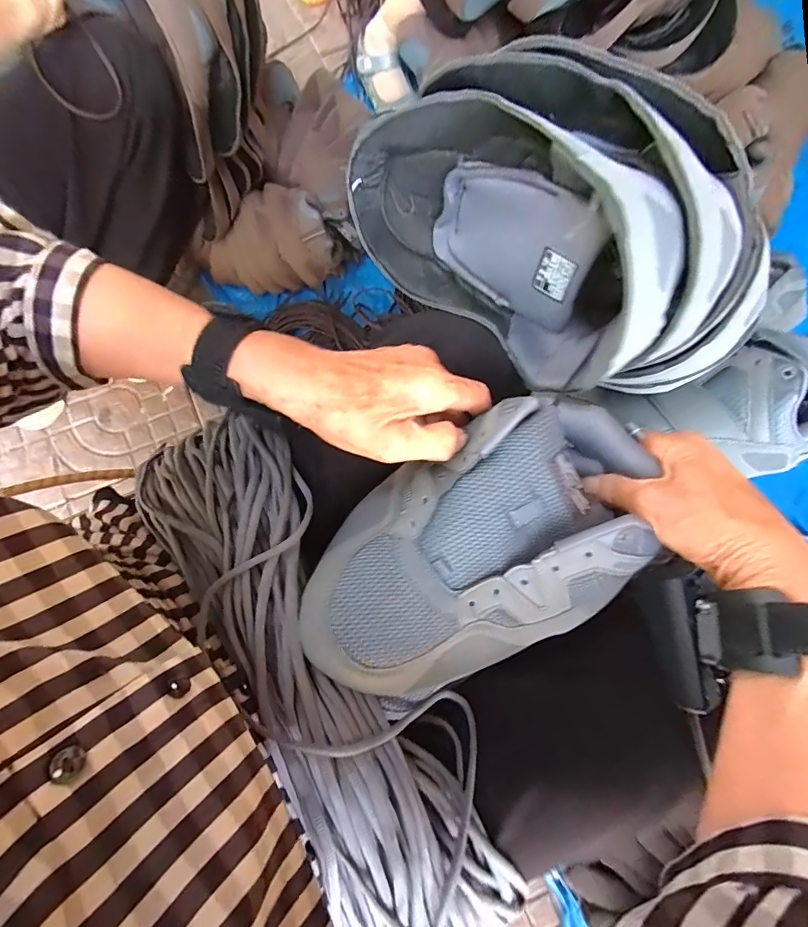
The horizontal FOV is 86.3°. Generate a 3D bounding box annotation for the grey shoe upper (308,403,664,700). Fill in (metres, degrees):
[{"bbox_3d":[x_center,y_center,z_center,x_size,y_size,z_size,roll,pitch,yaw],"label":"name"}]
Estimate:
[{"bbox_3d":[0.046,0.055,0.261,0.222,0.067,0.136,-24,76,-6],"label":"grey shoe upper"}]

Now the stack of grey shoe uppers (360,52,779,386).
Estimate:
[{"bbox_3d":[0.089,-0.164,0.288,0.266,0.131,0.128,43,79,11],"label":"stack of grey shoe uppers"}]

